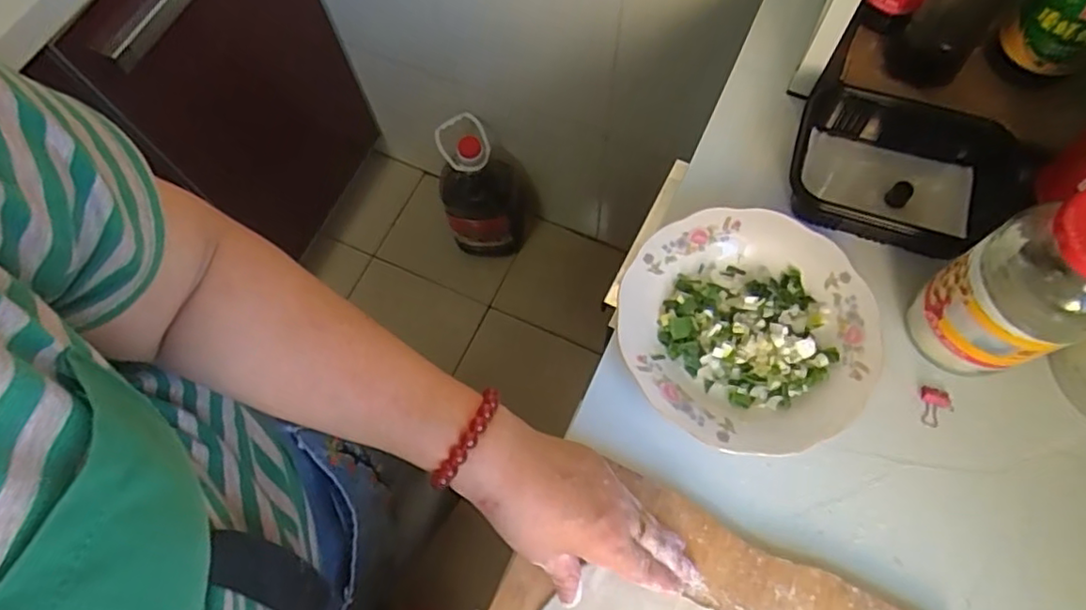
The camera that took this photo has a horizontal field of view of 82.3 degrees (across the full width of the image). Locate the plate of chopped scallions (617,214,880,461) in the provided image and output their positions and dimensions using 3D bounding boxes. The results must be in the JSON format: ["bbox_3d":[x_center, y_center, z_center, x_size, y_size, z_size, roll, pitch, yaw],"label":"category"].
[{"bbox_3d":[0.158,0.019,0.492,0.182,0.033,0.190,-1,68,1],"label":"plate of chopped scallions"}]

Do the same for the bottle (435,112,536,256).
[{"bbox_3d":[-0.112,-0.233,1.267,0.186,0.321,0.153,-14,69,-4],"label":"bottle"}]

